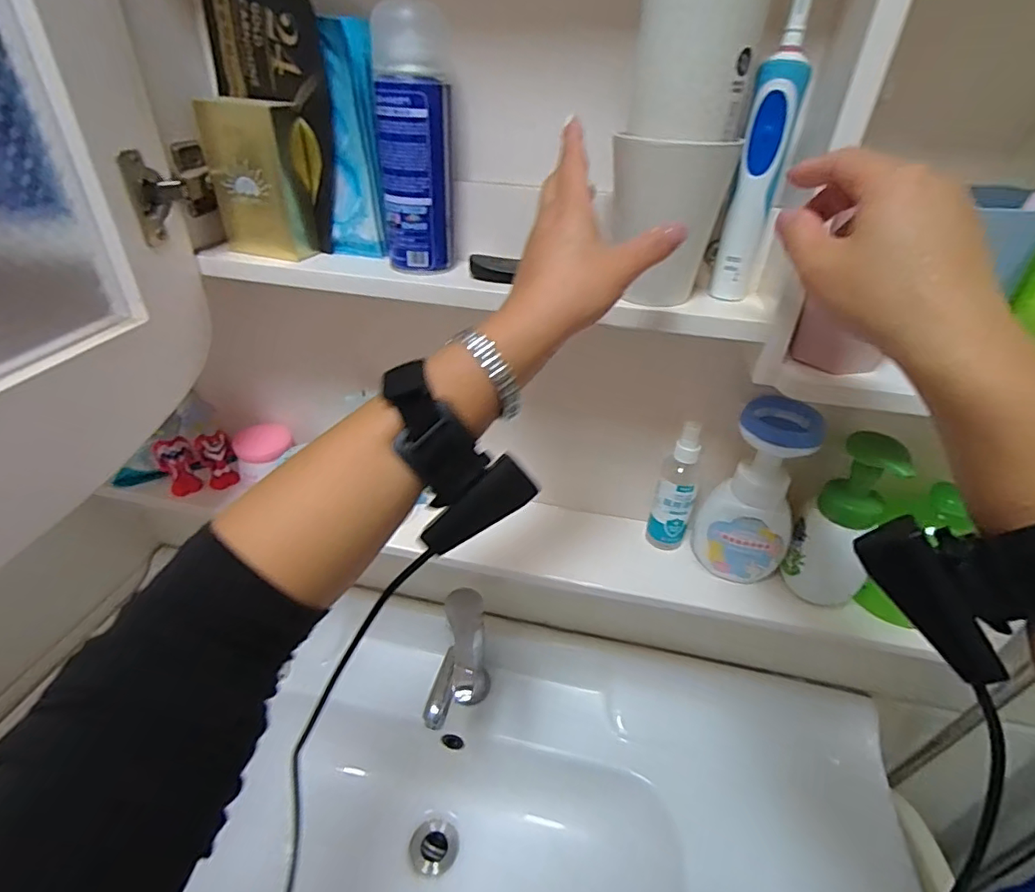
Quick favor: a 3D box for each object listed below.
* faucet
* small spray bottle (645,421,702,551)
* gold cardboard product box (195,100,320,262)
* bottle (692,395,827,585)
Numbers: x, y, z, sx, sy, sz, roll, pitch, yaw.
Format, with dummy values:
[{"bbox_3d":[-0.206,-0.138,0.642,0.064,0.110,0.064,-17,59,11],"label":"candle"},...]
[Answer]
[{"bbox_3d":[-0.070,0.287,0.654,0.060,0.178,0.127,9,36,8],"label":"faucet"},{"bbox_3d":[0.153,0.044,0.519,0.037,0.139,0.032,15,37,17],"label":"small spray bottle"},{"bbox_3d":[-0.200,-0.206,0.423,0.072,0.103,0.037,18,38,21],"label":"gold cardboard product box"},{"bbox_3d":[0.214,0.043,0.487,0.081,0.167,0.056,22,39,25],"label":"bottle"}]

